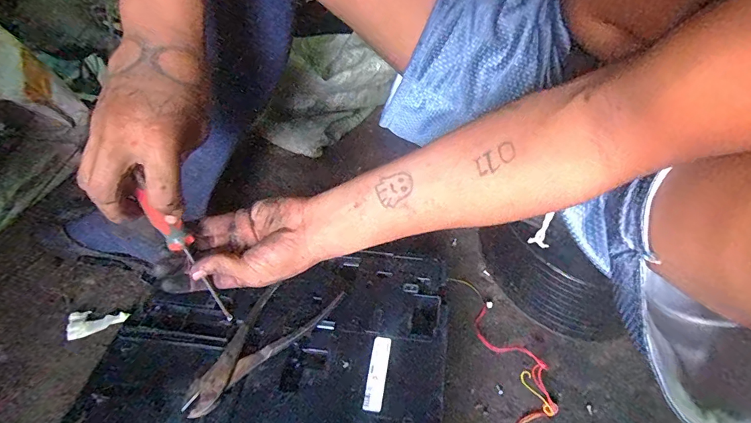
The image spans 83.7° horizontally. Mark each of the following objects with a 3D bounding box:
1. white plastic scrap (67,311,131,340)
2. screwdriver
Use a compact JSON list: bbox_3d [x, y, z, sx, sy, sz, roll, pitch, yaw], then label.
[{"bbox_3d":[-0.356,0.138,0.537,0.073,0.007,0.035,-8,48,-11],"label":"white plastic scrap"},{"bbox_3d":[-0.161,0.048,0.371,0.017,0.167,0.017,-12,48,-4],"label":"screwdriver"}]

